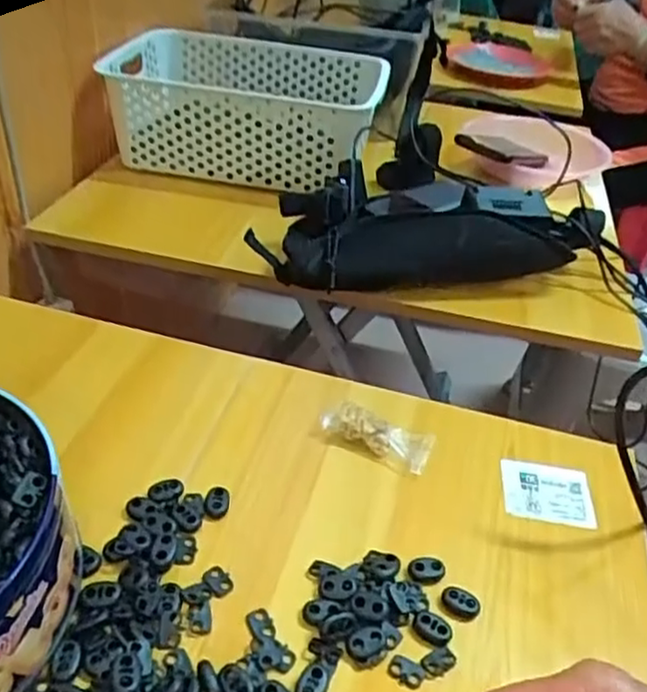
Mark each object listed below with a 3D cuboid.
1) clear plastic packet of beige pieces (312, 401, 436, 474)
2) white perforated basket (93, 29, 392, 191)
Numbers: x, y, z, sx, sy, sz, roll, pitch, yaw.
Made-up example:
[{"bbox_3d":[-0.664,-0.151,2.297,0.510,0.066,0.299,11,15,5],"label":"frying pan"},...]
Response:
[{"bbox_3d":[0.036,0.062,0.482,0.082,0.021,0.032,17,39,12],"label":"clear plastic packet of beige pieces"},{"bbox_3d":[-0.089,-0.287,0.827,0.302,0.106,0.211,11,38,4],"label":"white perforated basket"}]

